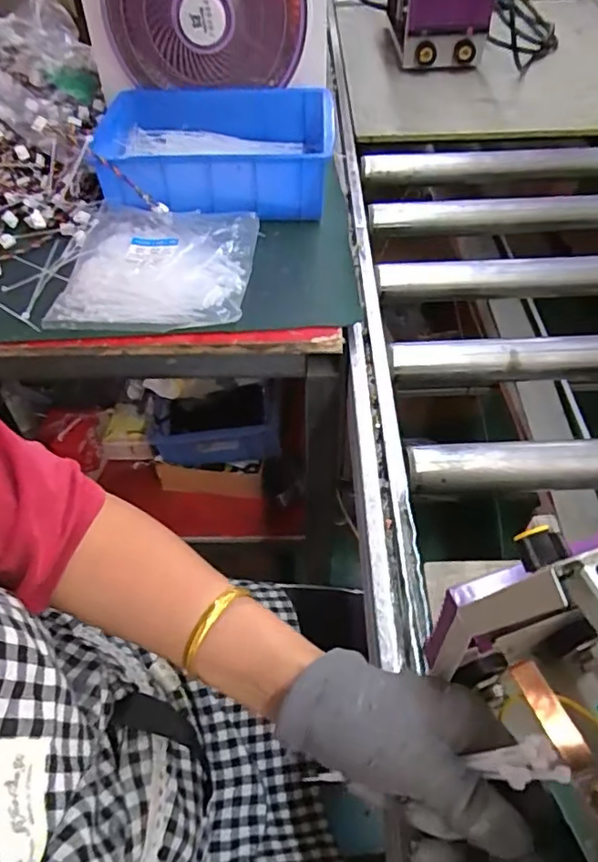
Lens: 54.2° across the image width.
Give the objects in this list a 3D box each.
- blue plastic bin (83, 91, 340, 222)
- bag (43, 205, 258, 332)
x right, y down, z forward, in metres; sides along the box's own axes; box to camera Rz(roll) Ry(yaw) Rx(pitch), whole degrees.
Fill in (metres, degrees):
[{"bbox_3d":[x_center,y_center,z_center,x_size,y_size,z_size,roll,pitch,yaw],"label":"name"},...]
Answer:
[{"bbox_3d":[-0.114,-0.361,0.762,0.309,0.081,0.209,3,50,5],"label":"blue plastic bin"},{"bbox_3d":[-0.161,-0.189,0.673,0.206,0.045,0.187,1,49,3],"label":"bag"}]

